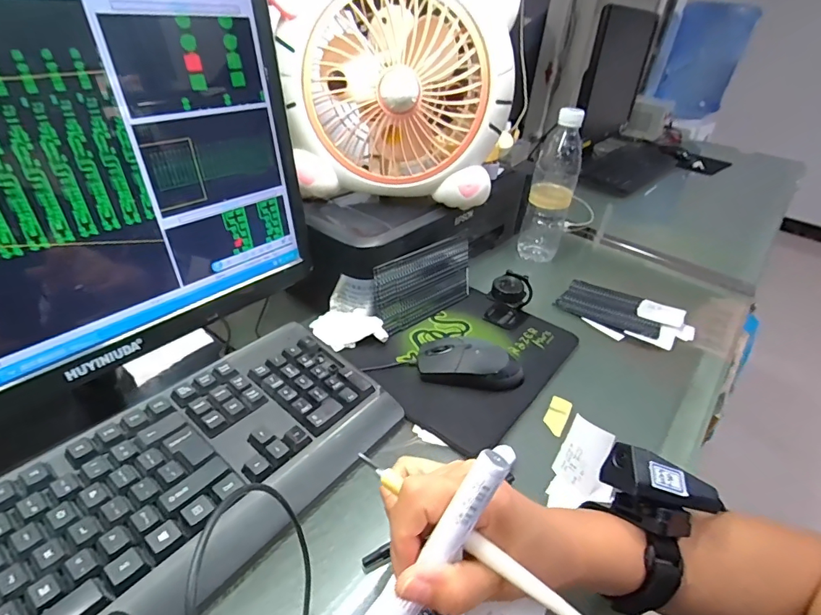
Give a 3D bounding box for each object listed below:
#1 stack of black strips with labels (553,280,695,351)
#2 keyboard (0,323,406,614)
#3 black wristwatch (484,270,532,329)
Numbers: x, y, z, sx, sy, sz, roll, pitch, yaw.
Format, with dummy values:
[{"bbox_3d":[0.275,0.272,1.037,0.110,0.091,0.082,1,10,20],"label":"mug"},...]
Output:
[{"bbox_3d":[0.294,0.006,0.607,0.164,0.024,0.101,30,41,30],"label":"stack of black strips with labels"},{"bbox_3d":[-0.196,0.150,0.303,0.156,0.043,0.429,27,40,28],"label":"keyboard"},{"bbox_3d":[0.130,-0.012,0.576,0.049,0.058,0.059,21,37,21],"label":"black wristwatch"}]

